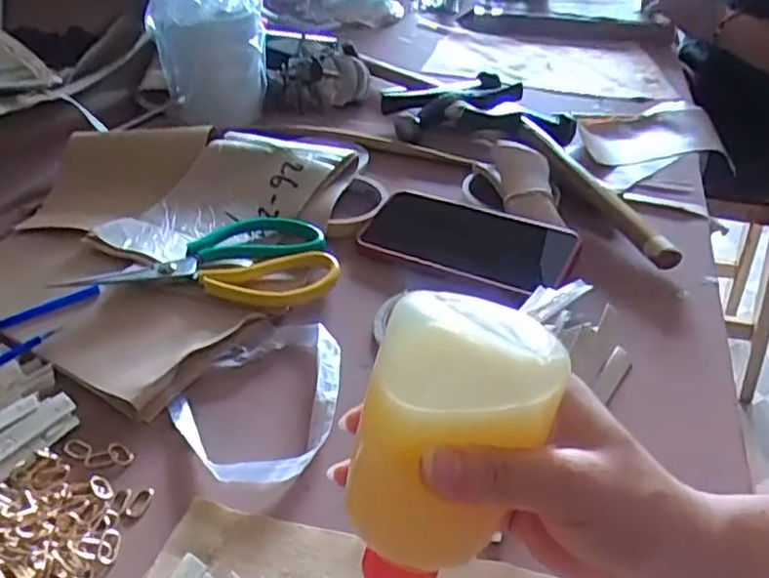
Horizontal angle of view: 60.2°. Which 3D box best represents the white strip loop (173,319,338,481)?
[{"bbox_3d":[-0.067,0.064,0.404,0.101,0.013,0.116,31,46,32],"label":"white strip loop"}]

